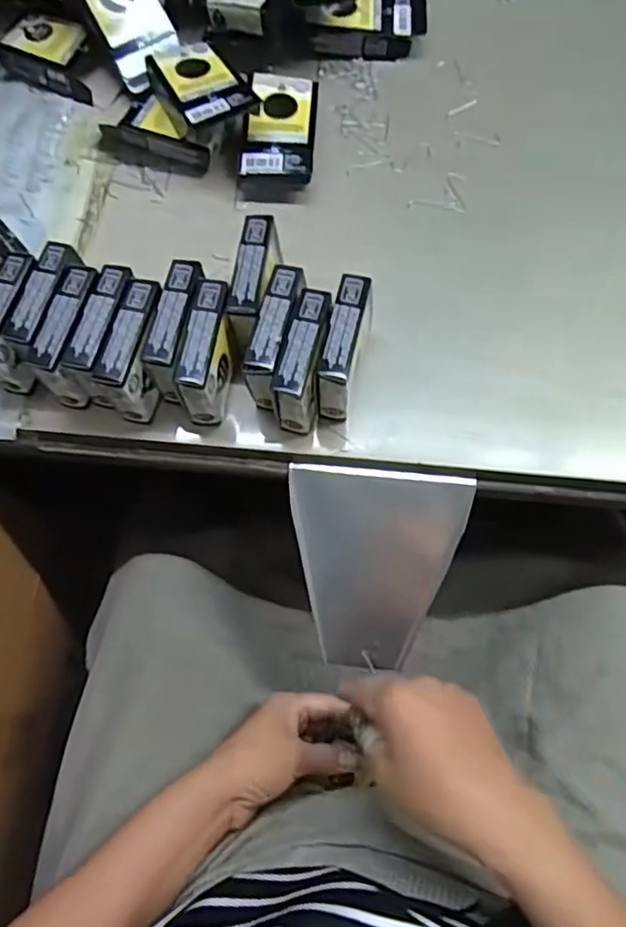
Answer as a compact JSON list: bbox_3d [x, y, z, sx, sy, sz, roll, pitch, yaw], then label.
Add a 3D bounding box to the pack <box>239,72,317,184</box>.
[{"bbox_3d":[-0.023,-0.254,0.459,0.052,0.024,0.093,4,71,4],"label":"pack"}]

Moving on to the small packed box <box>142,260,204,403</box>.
[{"bbox_3d":[-0.082,-0.080,0.383,0.022,0.057,0.075,8,71,5],"label":"small packed box"}]

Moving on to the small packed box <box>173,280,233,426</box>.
[{"bbox_3d":[-0.063,-0.066,0.379,0.021,0.057,0.076,9,71,5],"label":"small packed box"}]

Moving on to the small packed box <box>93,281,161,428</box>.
[{"bbox_3d":[-0.107,-0.067,0.381,0.023,0.058,0.072,13,72,7],"label":"small packed box"}]

